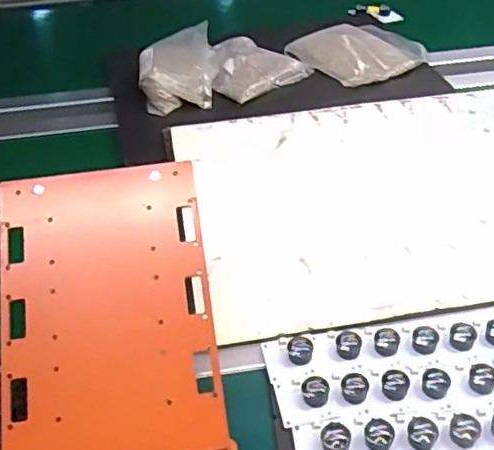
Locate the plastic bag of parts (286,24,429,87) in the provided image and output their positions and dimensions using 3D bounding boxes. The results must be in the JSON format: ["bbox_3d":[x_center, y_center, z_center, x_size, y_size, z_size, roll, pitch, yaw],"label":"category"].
[{"bbox_3d":[0.168,-0.277,0.945,0.163,0.026,0.182,-29,47,-25],"label":"plastic bag of parts"}]

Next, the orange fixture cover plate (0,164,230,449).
[{"bbox_3d":[-0.107,0.067,0.464,0.155,0.007,0.232,-7,70,-7],"label":"orange fixture cover plate"}]

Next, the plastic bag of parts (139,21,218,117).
[{"bbox_3d":[-0.105,-0.239,0.910,0.119,0.053,0.164,-7,42,-3],"label":"plastic bag of parts"}]

